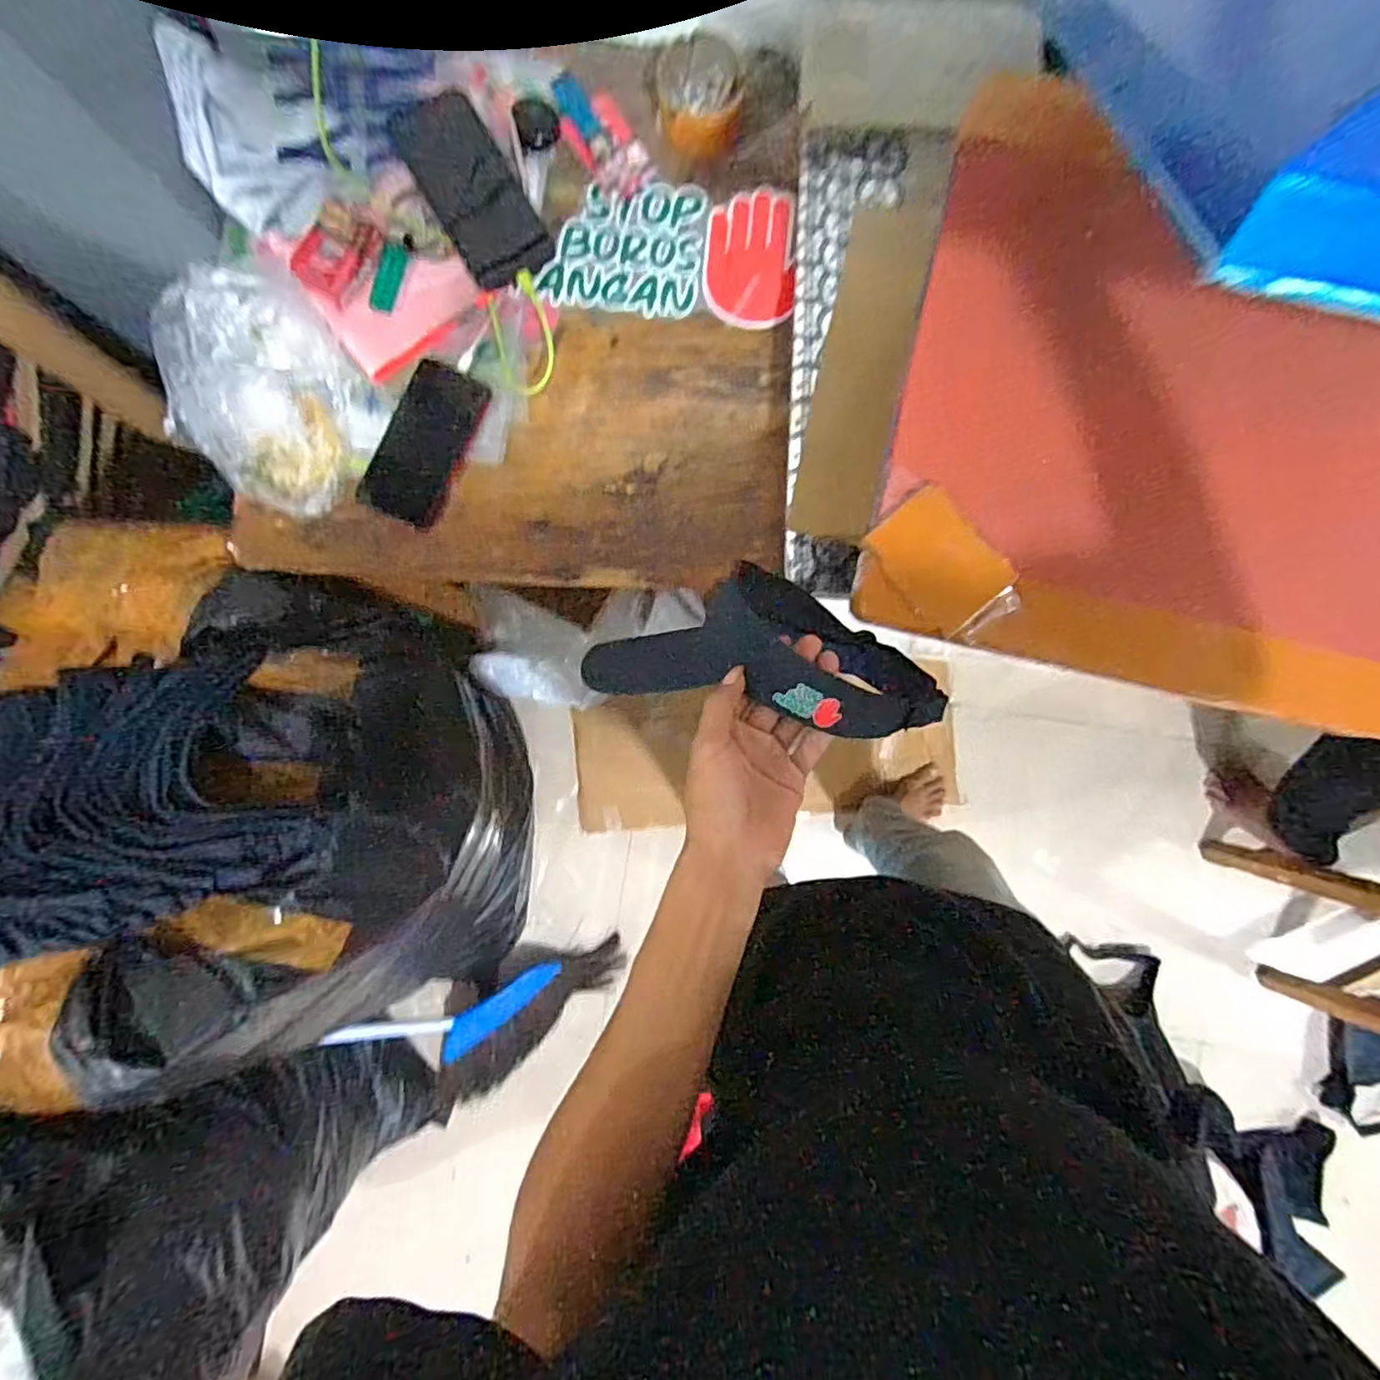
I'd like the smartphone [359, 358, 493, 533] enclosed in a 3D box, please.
[{"bbox_3d":[-0.250,-0.232,0.621,0.080,0.004,0.150,23,89,1],"label":"smartphone"}]

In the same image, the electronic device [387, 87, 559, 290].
[{"bbox_3d":[-0.188,-0.434,0.577,0.074,0.009,0.138,-30,125,0],"label":"electronic device"}]

